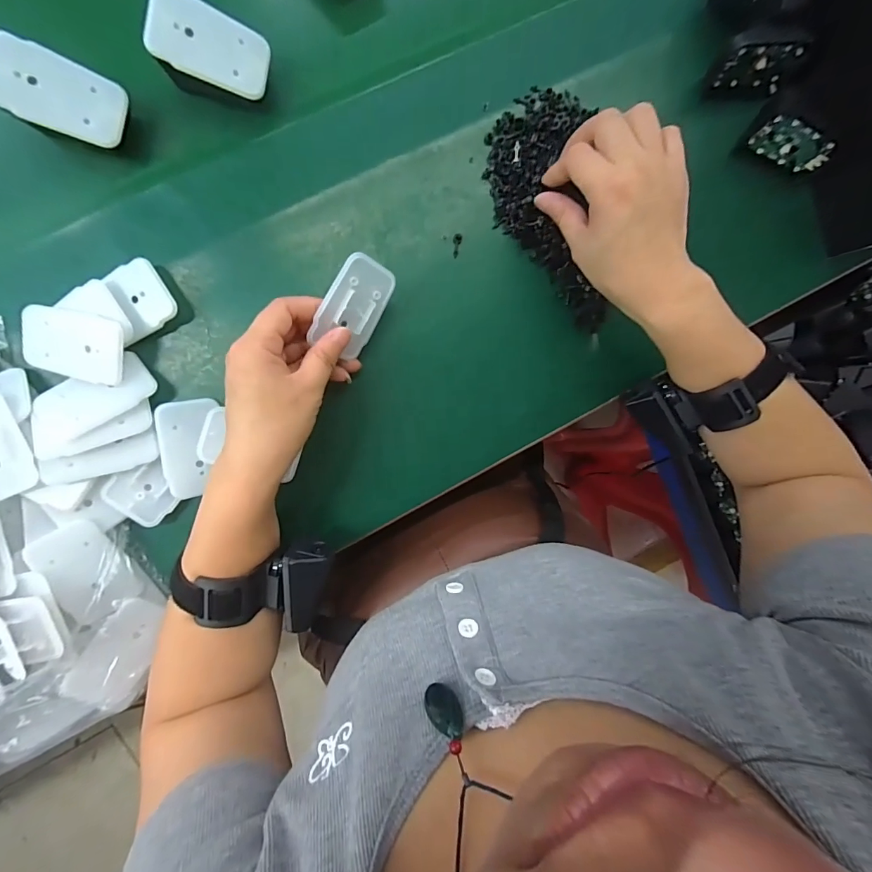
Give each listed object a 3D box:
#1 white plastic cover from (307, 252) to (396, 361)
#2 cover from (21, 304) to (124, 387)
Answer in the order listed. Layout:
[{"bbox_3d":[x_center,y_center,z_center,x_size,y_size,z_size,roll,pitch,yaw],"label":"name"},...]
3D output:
[{"bbox_3d":[-0.056,-0.089,0.291,0.044,0.006,0.065,13,113,-47],"label":"white plastic cover"},{"bbox_3d":[-0.245,-0.062,0.281,0.066,0.008,0.044,12,92,-9],"label":"cover"}]

